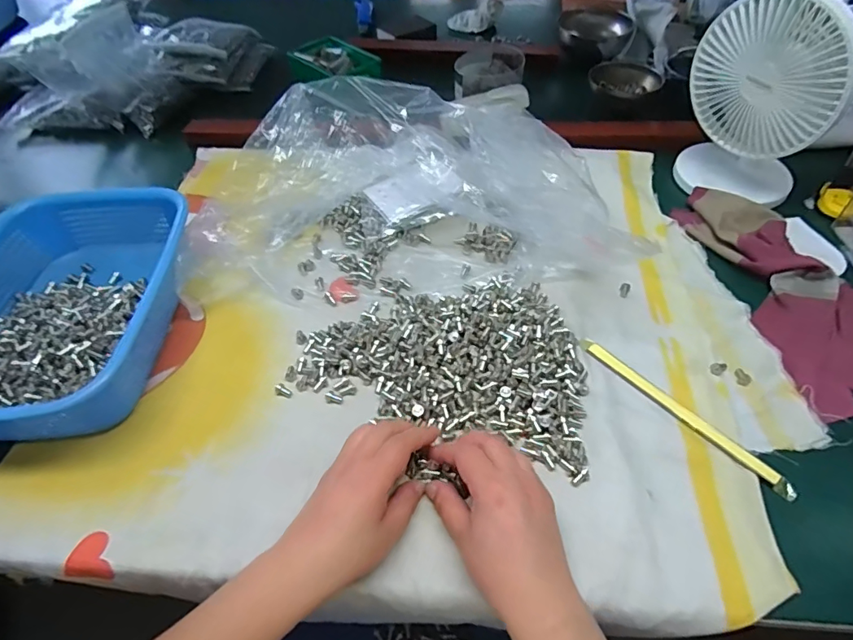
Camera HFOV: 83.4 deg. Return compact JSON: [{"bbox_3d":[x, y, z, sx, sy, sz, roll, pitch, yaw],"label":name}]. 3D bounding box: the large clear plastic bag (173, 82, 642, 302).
[{"bbox_3d":[-0.042,-0.168,0.556,0.440,0.105,0.289,-1,50,0],"label":"large clear plastic bag"}]

